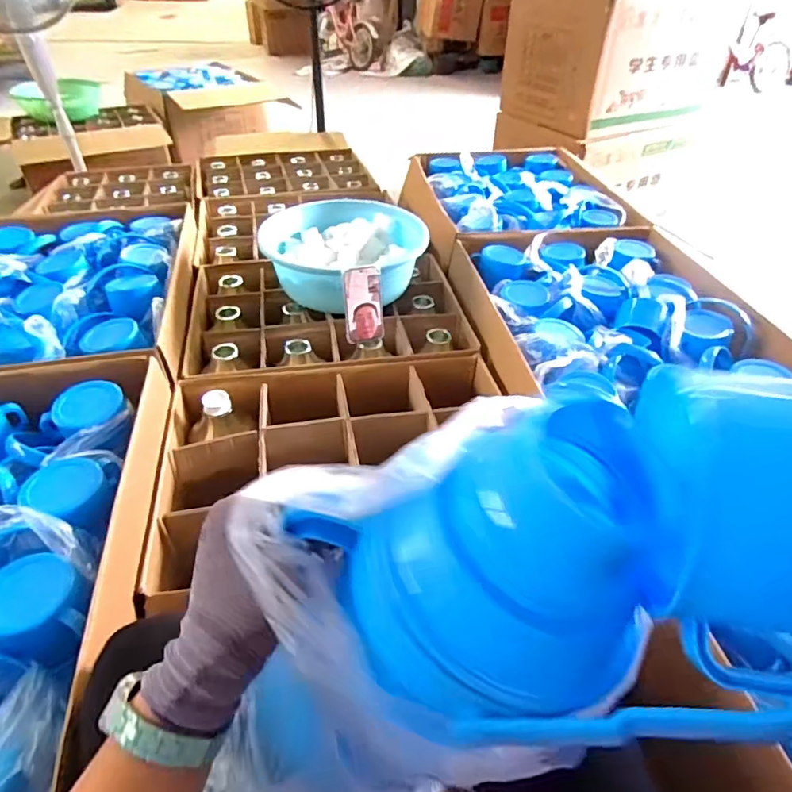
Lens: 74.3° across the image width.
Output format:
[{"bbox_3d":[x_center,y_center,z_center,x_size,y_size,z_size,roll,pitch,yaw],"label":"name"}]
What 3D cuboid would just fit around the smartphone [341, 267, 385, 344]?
[{"bbox_3d":[-0.065,-0.181,1.051,0.077,0.153,0.010,-12,30,-16],"label":"smartphone"}]

